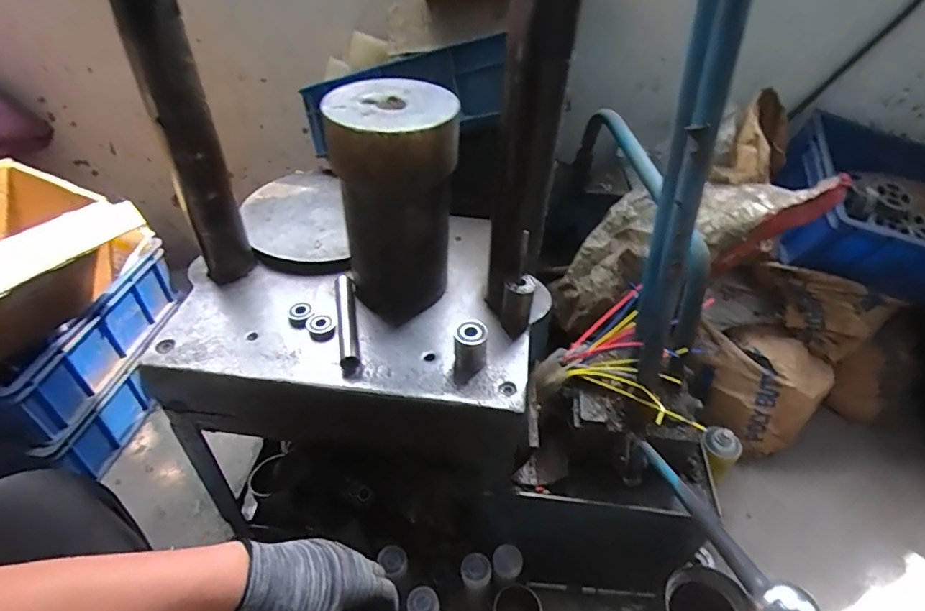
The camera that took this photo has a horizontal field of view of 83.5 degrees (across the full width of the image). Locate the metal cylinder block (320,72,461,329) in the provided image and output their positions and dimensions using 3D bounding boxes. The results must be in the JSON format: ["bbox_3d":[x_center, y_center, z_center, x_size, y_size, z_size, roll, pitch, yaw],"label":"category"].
[{"bbox_3d":[-0.077,-0.125,0.642,0.135,0.245,0.136,-3,43,-6],"label":"metal cylinder block"}]

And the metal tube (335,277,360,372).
[{"bbox_3d":[-0.146,0.014,0.651,0.023,0.019,0.153,-7,43,-10],"label":"metal tube"}]

